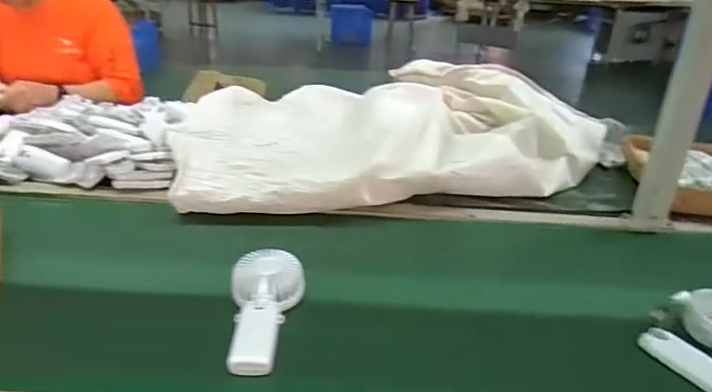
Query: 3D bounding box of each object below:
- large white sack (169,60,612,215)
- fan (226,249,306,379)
[{"bbox_3d":[0.087,-0.136,0.979,0.833,0.163,0.350,-2,28,-10],"label":"large white sack"},{"bbox_3d":[-0.104,0.127,0.597,0.085,0.036,0.173,-1,29,-8],"label":"fan"}]

